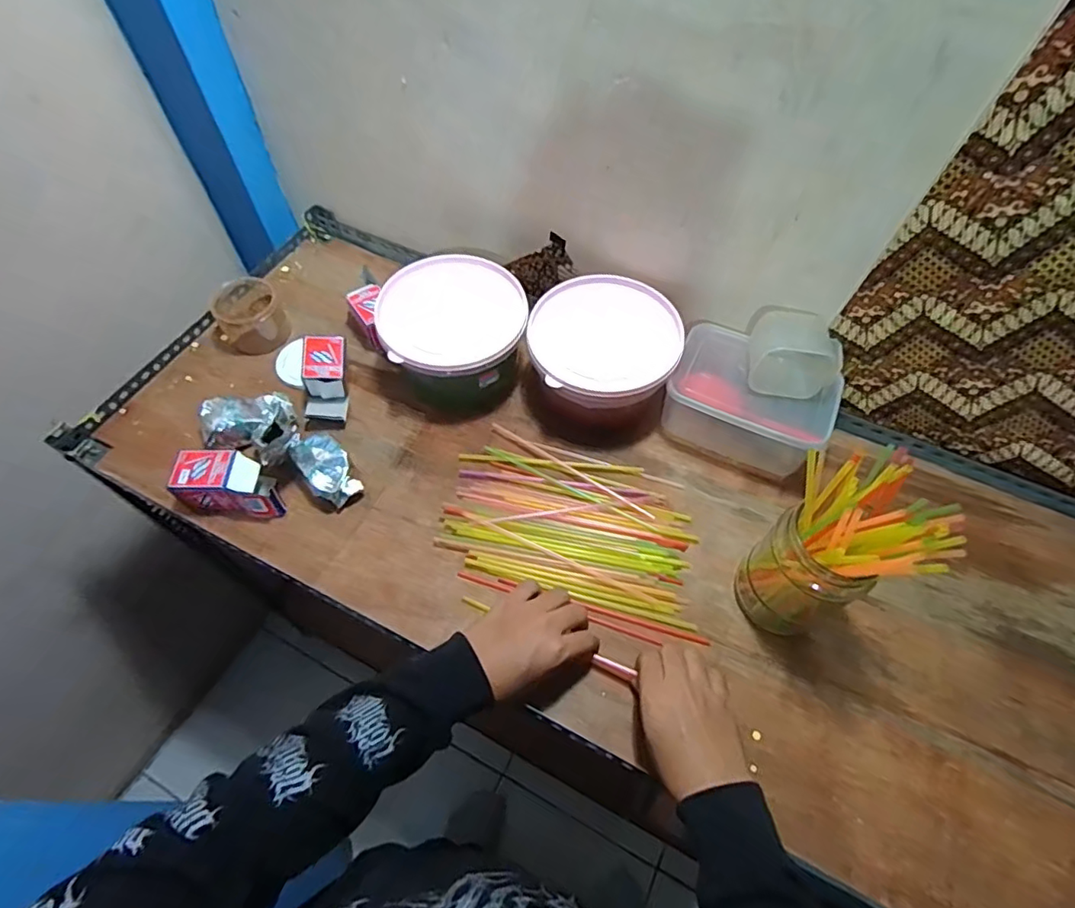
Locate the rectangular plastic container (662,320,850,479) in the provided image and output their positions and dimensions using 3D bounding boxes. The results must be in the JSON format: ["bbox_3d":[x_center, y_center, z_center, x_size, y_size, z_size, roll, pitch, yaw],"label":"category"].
[{"bbox_3d":[0.264,-0.065,0.717,0.188,0.100,0.109,27,62,15],"label":"rectangular plastic container"}]

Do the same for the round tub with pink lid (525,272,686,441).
[{"bbox_3d":[0.083,-0.126,0.742,0.180,0.103,0.173,0,58,-1],"label":"round tub with pink lid"}]

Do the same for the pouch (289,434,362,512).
[{"bbox_3d":[-0.254,0.021,0.690,0.051,0.046,0.087,-33,64,-19],"label":"pouch"}]

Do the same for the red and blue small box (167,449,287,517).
[{"bbox_3d":[-0.362,0.036,0.671,0.111,0.059,0.064,2,58,0],"label":"red and blue small box"}]

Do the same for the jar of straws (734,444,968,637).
[{"bbox_3d":[0.277,0.096,0.535,0.102,0.233,0.096,0,58,-1],"label":"jar of straws"}]

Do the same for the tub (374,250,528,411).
[{"bbox_3d":[-0.114,-0.165,0.762,0.181,0.115,0.172,0,58,-1],"label":"tub"}]

